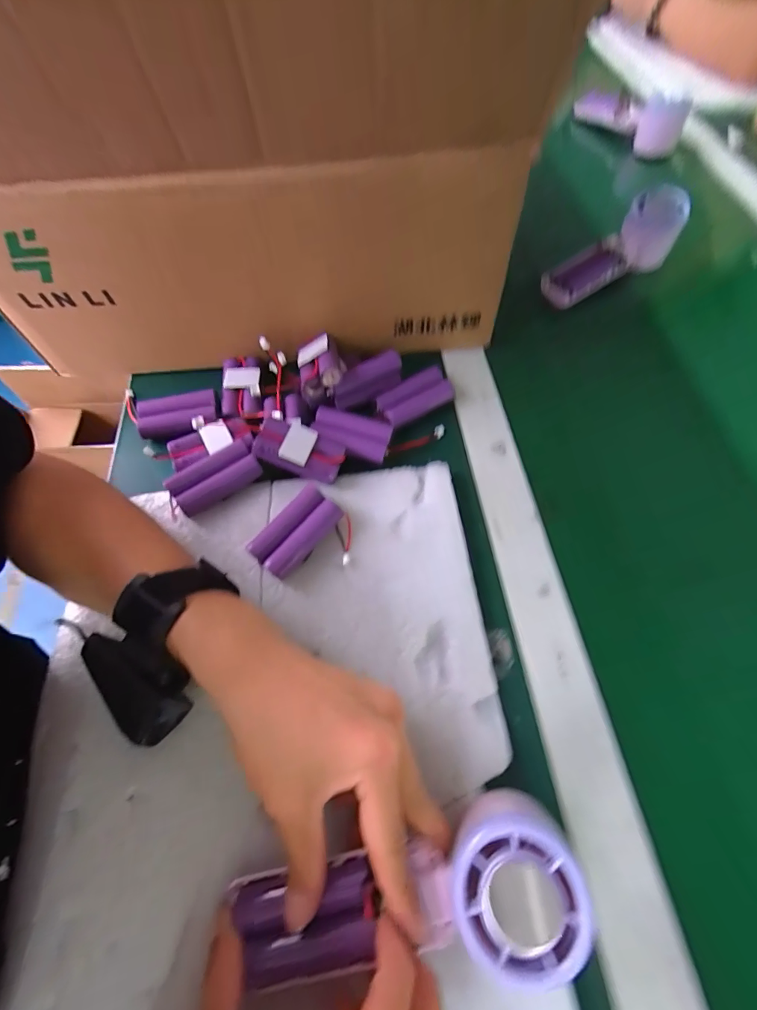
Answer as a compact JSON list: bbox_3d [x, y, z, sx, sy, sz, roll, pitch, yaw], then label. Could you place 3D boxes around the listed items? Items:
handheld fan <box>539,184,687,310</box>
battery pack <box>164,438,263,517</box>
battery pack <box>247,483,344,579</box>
[{"bbox_3d":[0.255,-0.271,0.466,0.170,0.056,0.049,-34,68,-2],"label":"handheld fan"},{"bbox_3d":[-0.126,-0.021,0.326,0.065,0.016,0.030,-34,65,-16],"label":"battery pack"},{"bbox_3d":[-0.058,0.020,0.305,0.034,0.016,0.064,35,67,19],"label":"battery pack"}]

